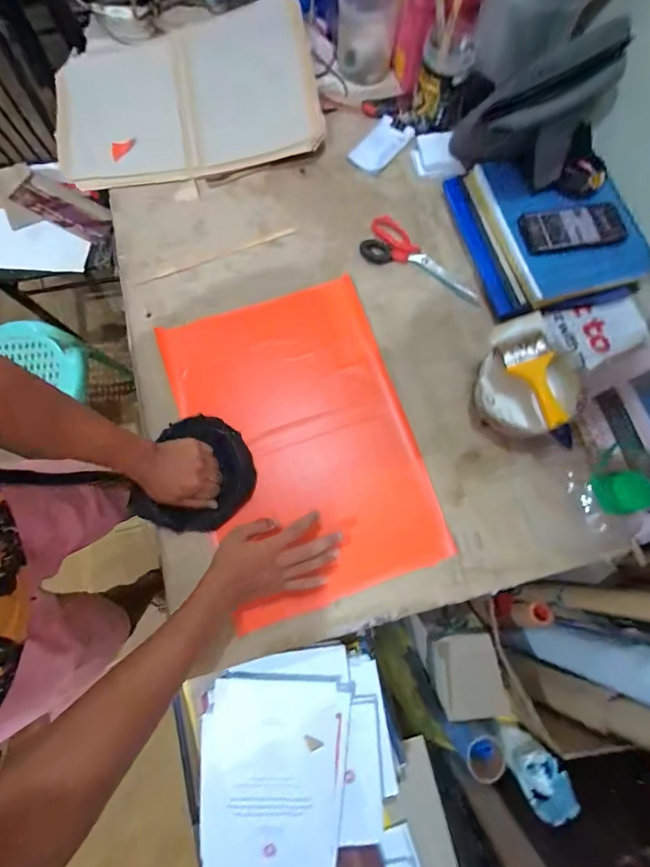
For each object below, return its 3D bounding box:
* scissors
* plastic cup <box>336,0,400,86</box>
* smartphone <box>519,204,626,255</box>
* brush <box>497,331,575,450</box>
[{"bbox_3d":[0.175,-0.299,0.667,0.226,0.008,0.094,32,79,6],"label":"scissors"},{"bbox_3d":[0.079,-0.790,0.742,0.110,0.101,0.111,-5,77,-2],"label":"plastic cup"},{"bbox_3d":[0.416,-0.342,0.633,0.181,0.014,0.080,-9,78,-3],"label":"smartphone"},{"bbox_3d":[0.311,-0.062,0.531,0.063,0.014,0.162,-23,79,-6],"label":"brush"}]

